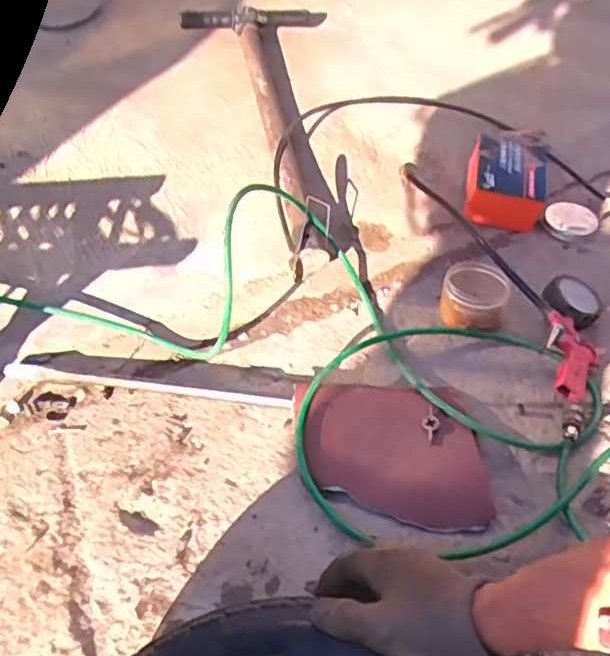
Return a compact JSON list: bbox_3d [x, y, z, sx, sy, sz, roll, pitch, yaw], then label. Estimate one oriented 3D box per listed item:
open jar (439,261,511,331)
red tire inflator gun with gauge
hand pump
[{"bbox_3d":[0.225,-0.039,0.862,0.083,0.062,0.080,0,43,0],"label":"open jar"},{"bbox_3d":[0.328,0.024,0.797,0.077,0.051,0.237,12,44,13],"label":"red tire inflator gun with gauge"},{"bbox_3d":[-0.041,-0.363,1.052,0.268,0.077,0.651,-8,56,-8],"label":"hand pump"}]

